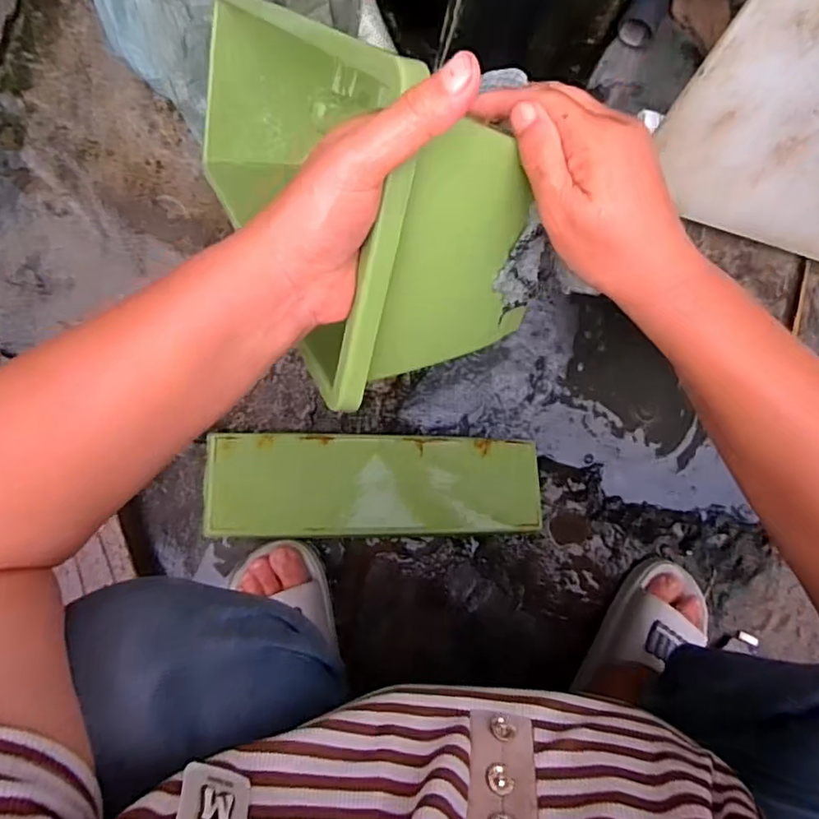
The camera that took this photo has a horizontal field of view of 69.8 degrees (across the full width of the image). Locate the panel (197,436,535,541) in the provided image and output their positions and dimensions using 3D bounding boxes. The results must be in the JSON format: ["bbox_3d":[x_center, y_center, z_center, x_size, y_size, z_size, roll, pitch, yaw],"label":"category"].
[{"bbox_3d":[-0.036,0.094,0.715,0.398,0.032,0.121,2,89,-7],"label":"panel"}]

